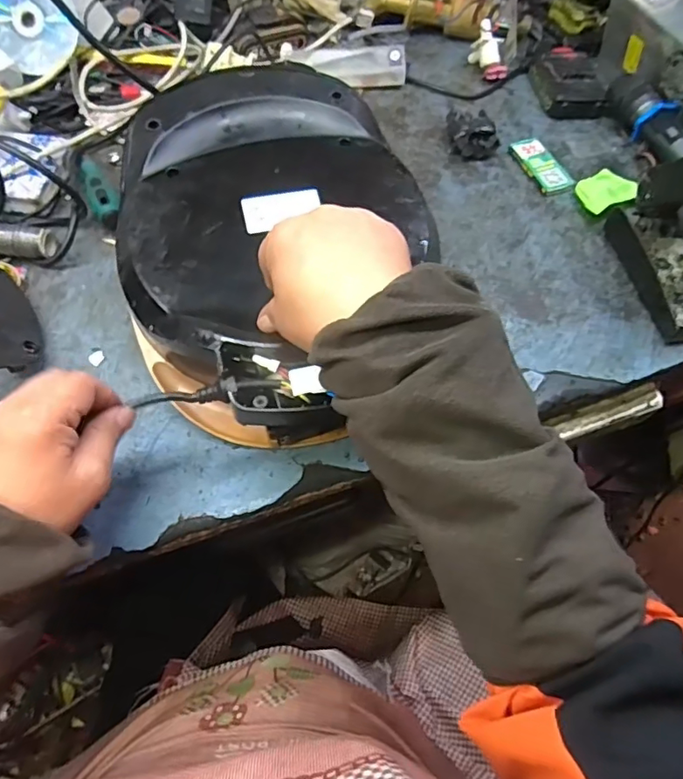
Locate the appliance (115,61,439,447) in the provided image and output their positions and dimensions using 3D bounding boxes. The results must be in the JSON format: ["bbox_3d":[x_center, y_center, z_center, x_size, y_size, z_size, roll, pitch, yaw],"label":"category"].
[{"bbox_3d":[-0.062,-0.126,0.481,0.257,0.119,0.311,-22,63,-14],"label":"appliance"}]

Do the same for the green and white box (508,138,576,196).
[{"bbox_3d":[0.240,-0.271,0.656,0.039,0.011,0.092,-17,62,-12],"label":"green and white box"}]

